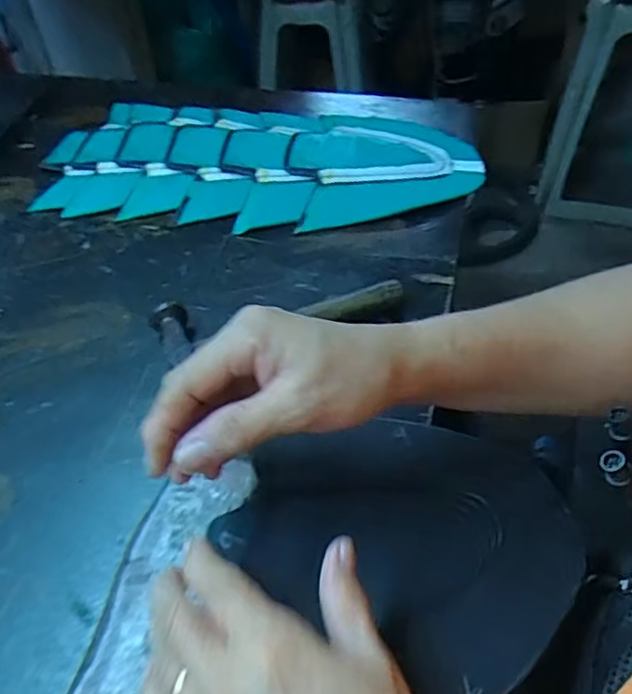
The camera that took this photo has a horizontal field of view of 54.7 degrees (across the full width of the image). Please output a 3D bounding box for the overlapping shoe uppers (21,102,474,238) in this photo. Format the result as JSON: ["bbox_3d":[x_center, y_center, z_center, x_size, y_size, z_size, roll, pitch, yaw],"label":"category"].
[{"bbox_3d":[-0.063,-0.194,0.634,0.433,0.025,0.207,5,47,10],"label":"overlapping shoe uppers"}]

